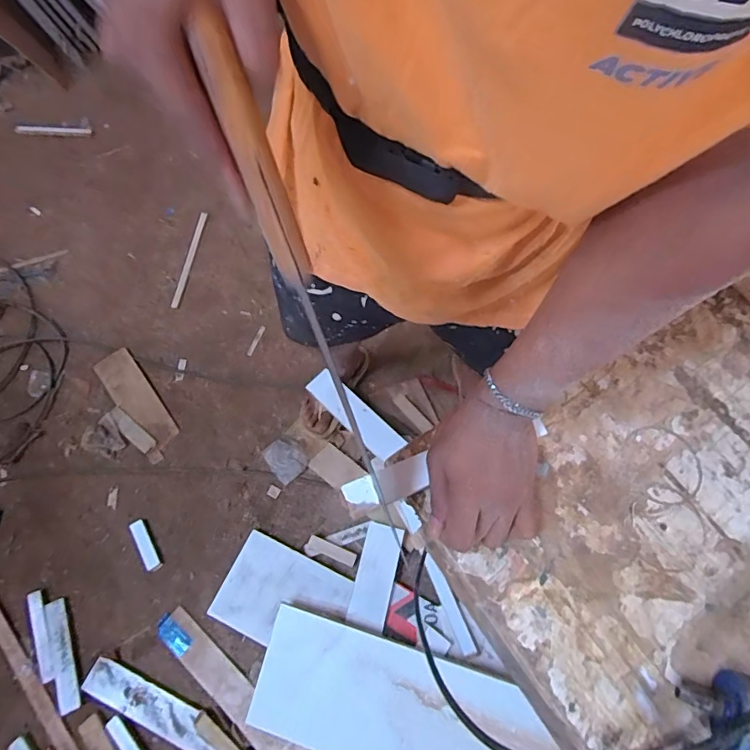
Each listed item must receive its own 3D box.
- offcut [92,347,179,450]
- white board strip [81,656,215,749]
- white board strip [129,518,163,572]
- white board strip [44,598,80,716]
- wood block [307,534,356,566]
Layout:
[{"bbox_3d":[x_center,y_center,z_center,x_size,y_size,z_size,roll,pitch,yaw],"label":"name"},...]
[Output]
[{"bbox_3d":[-0.659,0.068,1.295,0.101,0.011,0.328,-34,71,-17],"label":"offcut"},{"bbox_3d":[-0.470,0.701,0.994,0.310,0.012,0.070,23,65,8],"label":"white board strip"},{"bbox_3d":[-0.547,0.405,1.119,0.036,0.012,0.126,-29,69,-15],"label":"white board strip"},{"bbox_3d":[-0.683,0.608,1.027,0.043,0.009,0.225,-20,67,-12],"label":"white board strip"},{"bbox_3d":[-0.101,0.410,1.103,0.118,0.013,0.032,21,65,7],"label":"wood block"}]

